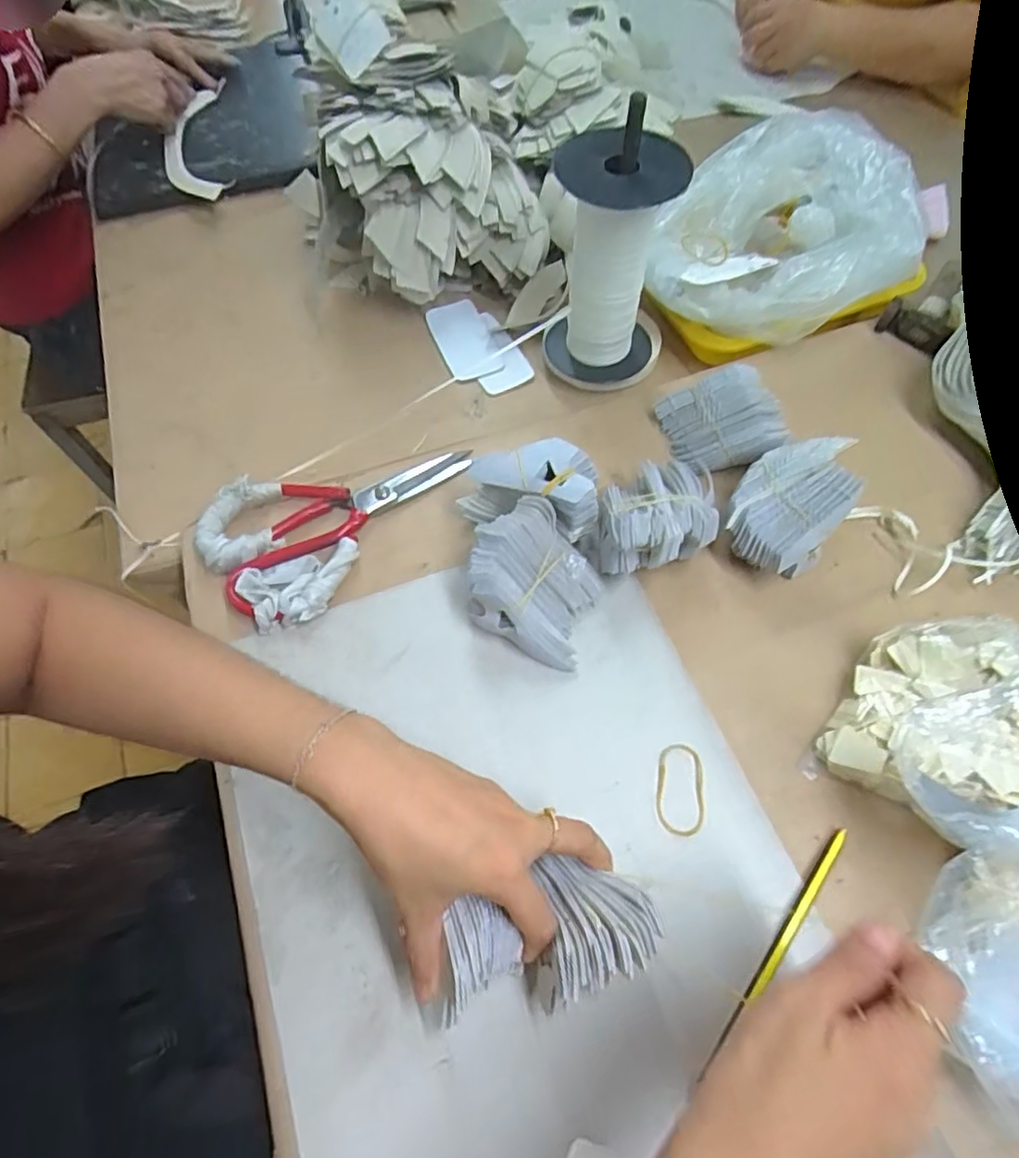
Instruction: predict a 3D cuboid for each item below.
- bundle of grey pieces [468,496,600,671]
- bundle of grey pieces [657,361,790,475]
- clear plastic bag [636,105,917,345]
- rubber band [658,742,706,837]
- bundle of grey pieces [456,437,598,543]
[{"bbox_3d":[0.016,-0.001,0.430,0.087,0.054,0.089,19,64,11],"label":"bundle of grey pieces"},{"bbox_3d":[0.170,-0.123,0.499,0.073,0.044,0.090,-15,61,-6],"label":"bundle of grey pieces"},{"bbox_3d":[0.247,-0.318,0.569,0.218,0.076,0.229,11,63,7],"label":"clear plastic bag"},{"bbox_3d":[0.108,0.132,0.394,0.029,0.004,0.055,5,62,3],"label":"rubber band"},{"bbox_3d":[0.013,-0.059,0.451,0.097,0.070,0.050,1,62,1],"label":"bundle of grey pieces"}]

